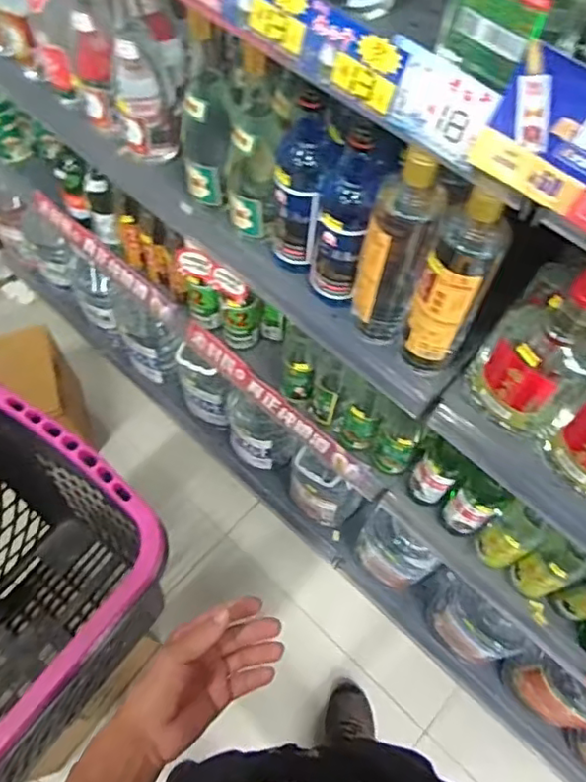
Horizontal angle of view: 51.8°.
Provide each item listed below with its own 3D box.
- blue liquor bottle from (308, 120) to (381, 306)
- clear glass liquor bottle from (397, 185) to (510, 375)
[{"bbox_3d":[0.053,-0.178,0.638,0.056,0.227,0.064,9,63,3],"label":"blue liquor bottle"},{"bbox_3d":[0.155,-0.094,0.600,0.064,0.235,0.053,31,66,13],"label":"clear glass liquor bottle"}]

